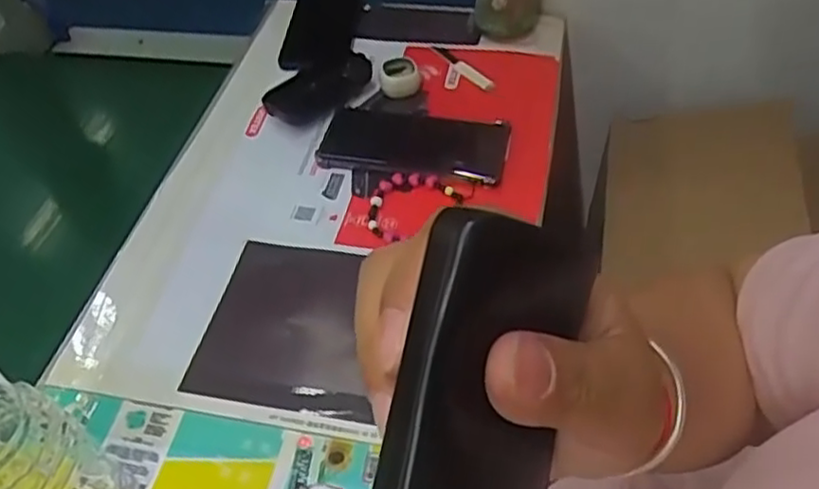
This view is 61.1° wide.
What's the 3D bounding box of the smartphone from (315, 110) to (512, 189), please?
[{"bbox_3d":[0.002,-0.091,0.621,0.163,0.015,0.077,8,50,11],"label":"smartphone"}]

